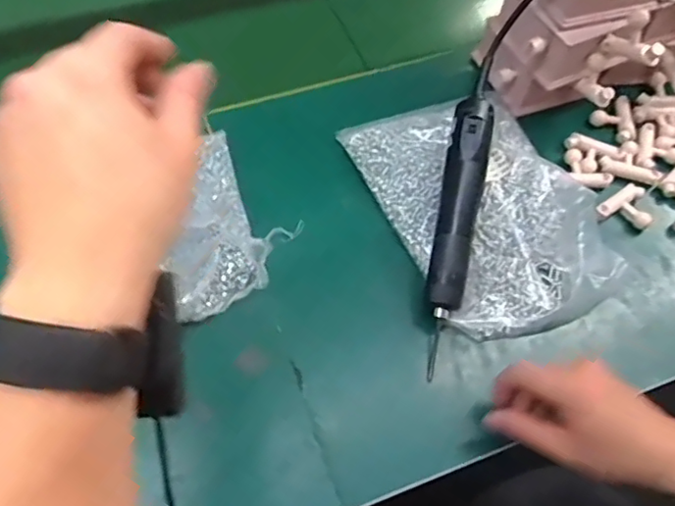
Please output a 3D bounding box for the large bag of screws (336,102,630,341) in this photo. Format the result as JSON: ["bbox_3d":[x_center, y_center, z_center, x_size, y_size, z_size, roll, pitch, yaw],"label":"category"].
[{"bbox_3d":[0.144,-0.056,0.563,0.187,0.050,0.275,-21,61,-13],"label":"large bag of screws"}]

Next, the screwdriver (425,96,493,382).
[{"bbox_3d":[0.105,-0.020,0.514,0.034,0.029,0.248,11,82,5],"label":"screwdriver"}]

